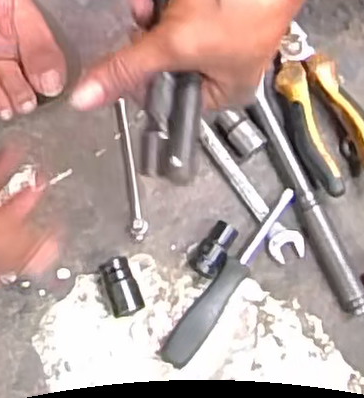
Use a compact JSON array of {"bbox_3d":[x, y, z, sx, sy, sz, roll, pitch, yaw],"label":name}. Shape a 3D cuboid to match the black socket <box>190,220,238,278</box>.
[{"bbox_3d":[0.024,0.037,0.526,0.021,0.018,0.042,37,80,7],"label":"black socket"}]

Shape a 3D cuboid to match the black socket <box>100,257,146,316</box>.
[{"bbox_3d":[-0.044,0.064,0.520,0.024,0.020,0.040,-20,79,-5],"label":"black socket"}]

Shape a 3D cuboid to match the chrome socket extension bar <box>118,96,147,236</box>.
[{"bbox_3d":[-0.037,-0.024,0.542,0.013,0.011,0.109,-6,78,-2],"label":"chrome socket extension bar"}]

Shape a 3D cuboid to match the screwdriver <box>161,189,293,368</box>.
[{"bbox_3d":[0.036,0.056,0.522,0.021,0.021,0.150,36,80,6],"label":"screwdriver"}]

